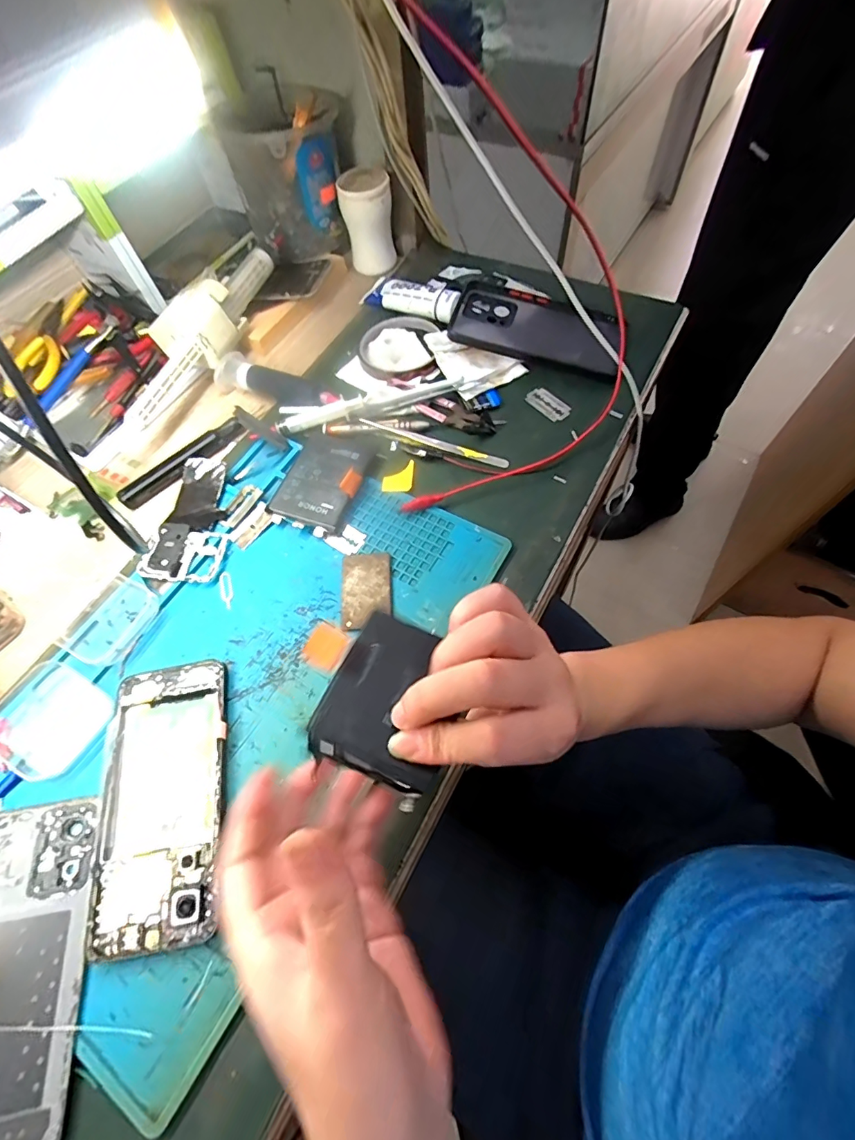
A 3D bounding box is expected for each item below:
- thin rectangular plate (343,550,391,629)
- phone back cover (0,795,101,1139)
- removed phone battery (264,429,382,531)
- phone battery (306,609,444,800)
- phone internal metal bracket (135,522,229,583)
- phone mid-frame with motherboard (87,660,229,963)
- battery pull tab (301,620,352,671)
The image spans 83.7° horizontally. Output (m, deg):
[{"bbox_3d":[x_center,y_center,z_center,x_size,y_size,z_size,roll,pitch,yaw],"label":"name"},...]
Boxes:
[{"bbox_3d":[-0.045,0.014,0.355,0.036,0.004,0.061,-4,62,2],"label":"thin rectangular plate"},{"bbox_3d":[-0.224,0.216,0.261,0.072,0.007,0.158,-11,62,-2],"label":"phone back cover"},{"bbox_3d":[-0.086,-0.081,0.403,0.063,0.011,0.097,19,65,14],"label":"removed phone battery"},{"bbox_3d":[-0.017,0.060,0.236,0.058,0.004,0.079,23,53,-2],"label":"phone battery"},{"bbox_3d":[-0.194,-0.013,0.381,0.064,0.005,0.048,9,63,9],"label":"phone internal metal bracket"},{"bbox_3d":[-0.164,0.138,0.296,0.074,0.007,0.158,-9,62,0],"label":"phone mid-frame with motherboard"},{"bbox_3d":[-0.052,0.039,0.244,0.018,0.004,0.022,34,52,-5],"label":"battery pull tab"}]

